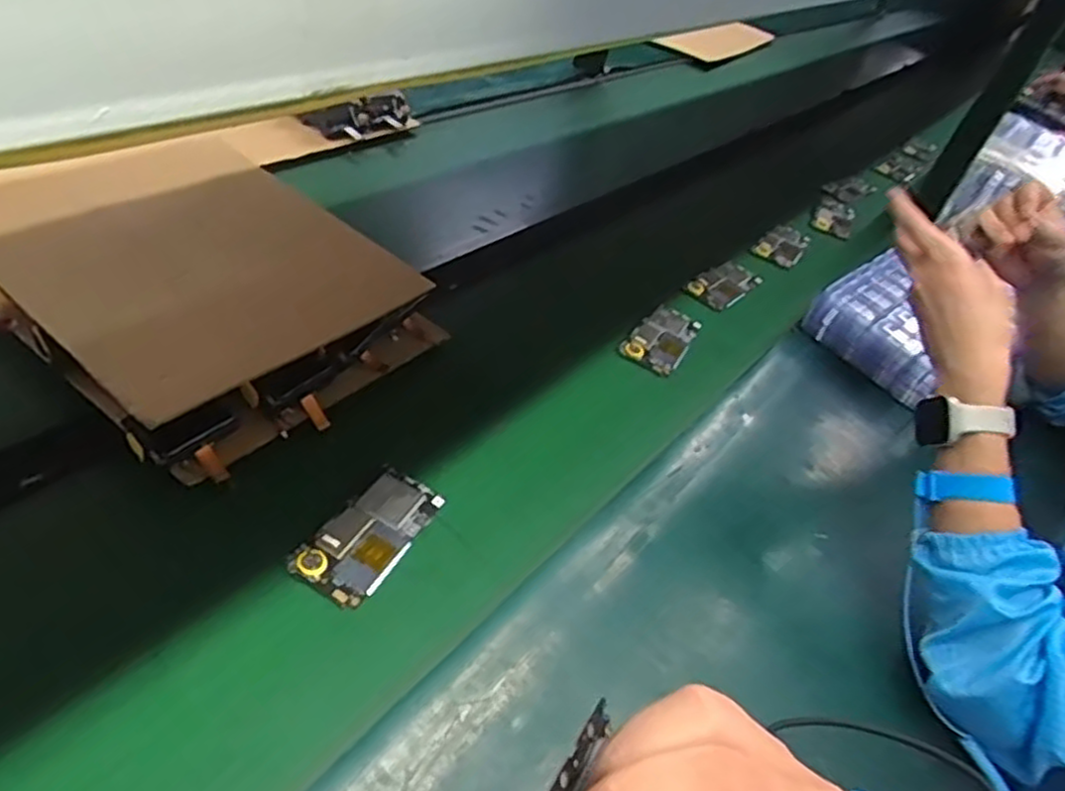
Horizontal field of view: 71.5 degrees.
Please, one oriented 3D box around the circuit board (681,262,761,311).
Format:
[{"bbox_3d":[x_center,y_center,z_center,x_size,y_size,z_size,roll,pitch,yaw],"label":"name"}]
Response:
[{"bbox_3d":[0.257,-0.148,0.981,0.060,0.009,0.131,44,49,16],"label":"circuit board"}]

